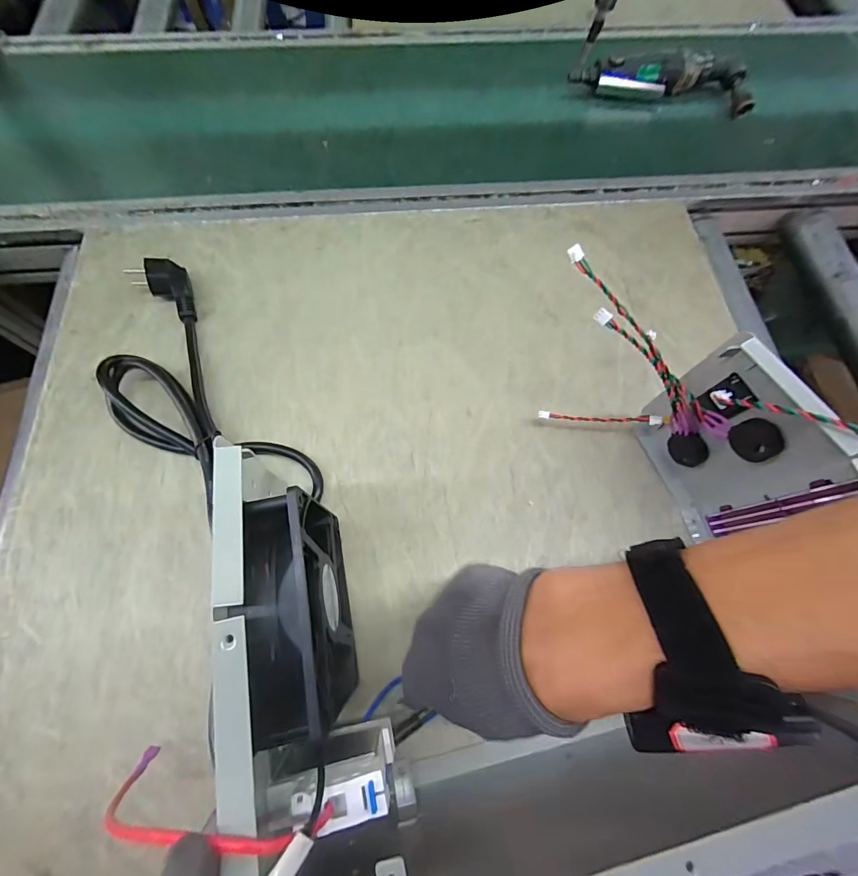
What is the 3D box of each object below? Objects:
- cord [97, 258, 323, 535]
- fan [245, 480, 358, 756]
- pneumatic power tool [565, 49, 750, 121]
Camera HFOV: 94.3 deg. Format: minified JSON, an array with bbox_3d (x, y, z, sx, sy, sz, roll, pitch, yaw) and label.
[{"bbox_3d":[-0.220,-0.040,0.364,0.114,0.037,0.286,-34,74,-13],"label":"cord"},{"bbox_3d":[-0.075,0.104,0.255,0.031,0.141,0.120,-11,70,-6],"label":"fan"},{"bbox_3d":[0.318,-0.490,0.542,0.243,0.038,0.069,11,69,3],"label":"pneumatic power tool"}]

